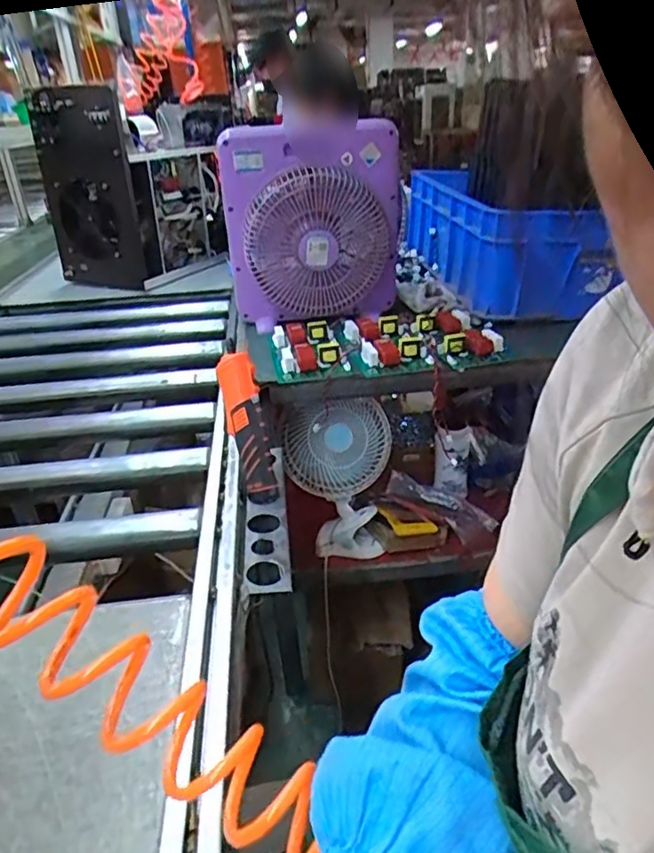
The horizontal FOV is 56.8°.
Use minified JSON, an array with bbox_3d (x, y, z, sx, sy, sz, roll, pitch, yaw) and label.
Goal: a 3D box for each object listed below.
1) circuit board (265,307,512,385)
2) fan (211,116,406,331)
[{"bbox_3d":[0.097,-0.151,1.056,0.384,0.036,0.220,-6,29,-6],"label":"circuit board"},{"bbox_3d":[-0.018,-0.368,1.101,0.321,0.345,0.089,-9,15,-6],"label":"fan"}]

